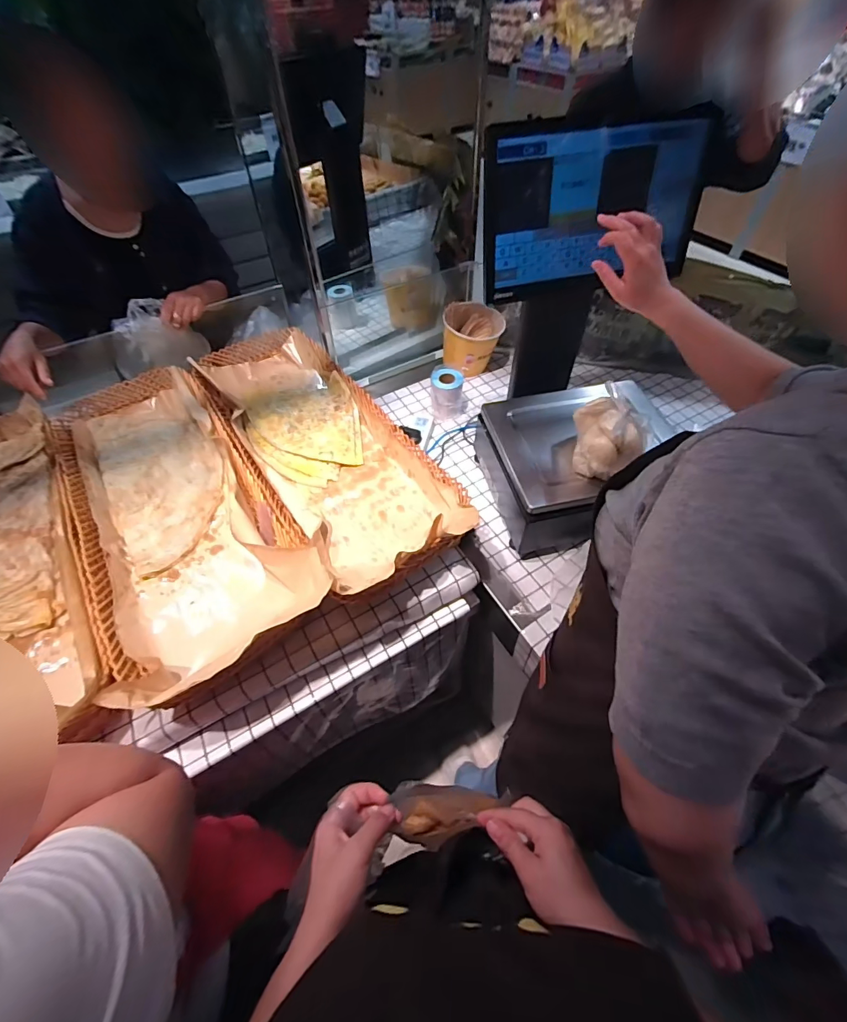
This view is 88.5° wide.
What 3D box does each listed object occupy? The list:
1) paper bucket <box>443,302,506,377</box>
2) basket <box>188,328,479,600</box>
[{"bbox_3d":[0.139,-0.482,1.225,0.169,0.140,0.157,-1,53,1],"label":"paper bucket"},{"bbox_3d":[-0.242,-0.151,0.966,0.331,0.118,0.818,-32,59,-18],"label":"basket"}]

